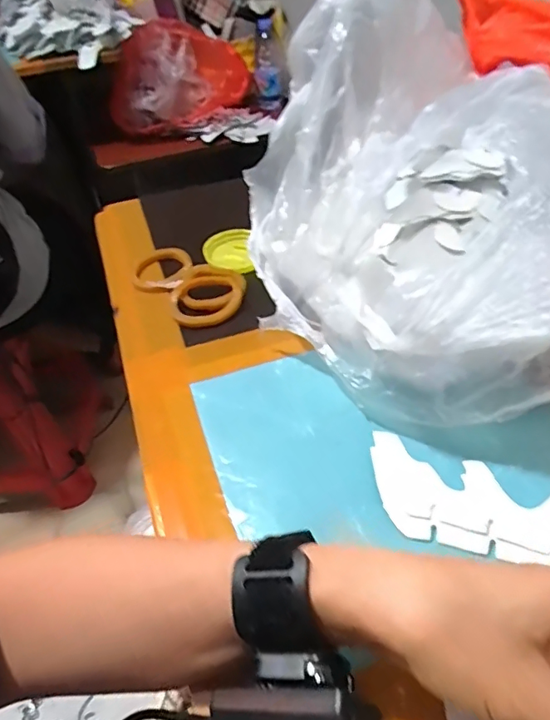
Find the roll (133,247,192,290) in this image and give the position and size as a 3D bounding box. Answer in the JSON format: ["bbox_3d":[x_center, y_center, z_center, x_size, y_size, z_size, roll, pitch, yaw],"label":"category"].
[{"bbox_3d":[-0.110,-0.090,0.503,0.054,0.009,0.064,2,46,8],"label":"roll"}]

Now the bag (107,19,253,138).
[{"bbox_3d":[-0.221,-0.642,1.174,0.315,0.181,0.162,-35,53,-27],"label":"bag"}]

